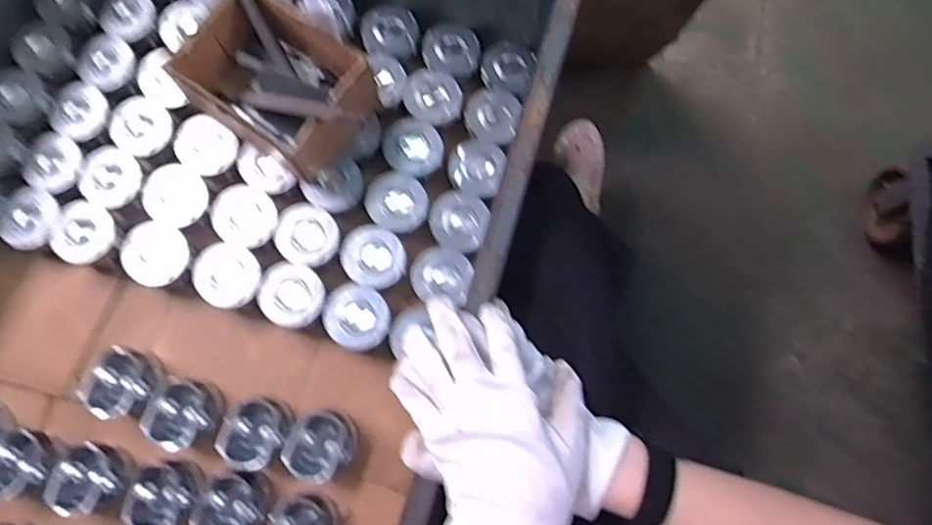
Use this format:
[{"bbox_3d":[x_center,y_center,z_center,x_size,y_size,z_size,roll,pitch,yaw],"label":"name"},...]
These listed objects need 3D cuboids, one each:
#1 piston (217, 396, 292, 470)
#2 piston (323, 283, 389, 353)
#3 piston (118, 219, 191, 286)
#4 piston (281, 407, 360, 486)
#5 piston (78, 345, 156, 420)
[{"bbox_3d":[-0.250,0.200,0.689,0.074,0.042,0.078,16,78,3],"label":"piston"},{"bbox_3d":[-0.133,0.070,0.722,0.077,0.042,0.081,-33,80,-7],"label":"piston"},{"bbox_3d":[-0.384,-0.008,0.728,0.078,0.040,0.082,-39,81,-8],"label":"piston"},{"bbox_3d":[-0.173,0.215,0.688,0.079,0.044,0.076,-42,81,-9],"label":"piston"},{"bbox_3d":[-0.417,0.146,0.704,0.074,0.052,0.076,0,78,0],"label":"piston"}]

